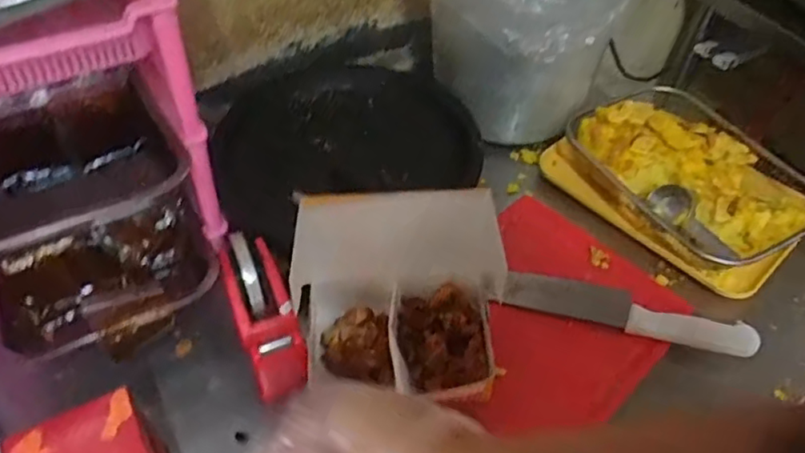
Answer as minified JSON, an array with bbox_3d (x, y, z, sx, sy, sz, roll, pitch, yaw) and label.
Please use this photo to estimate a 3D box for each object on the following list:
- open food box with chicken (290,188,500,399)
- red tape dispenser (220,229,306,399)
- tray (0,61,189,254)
[{"bbox_3d":[-0.002,0.075,0.582,0.197,0.157,0.144,1,51,-3],"label":"open food box with chicken"},{"bbox_3d":[-0.137,0.087,0.616,0.054,0.052,0.161,-17,70,-17],"label":"red tape dispenser"},{"bbox_3d":[-0.341,-0.068,0.586,0.224,0.074,0.141,-25,57,-22],"label":"tray"}]

